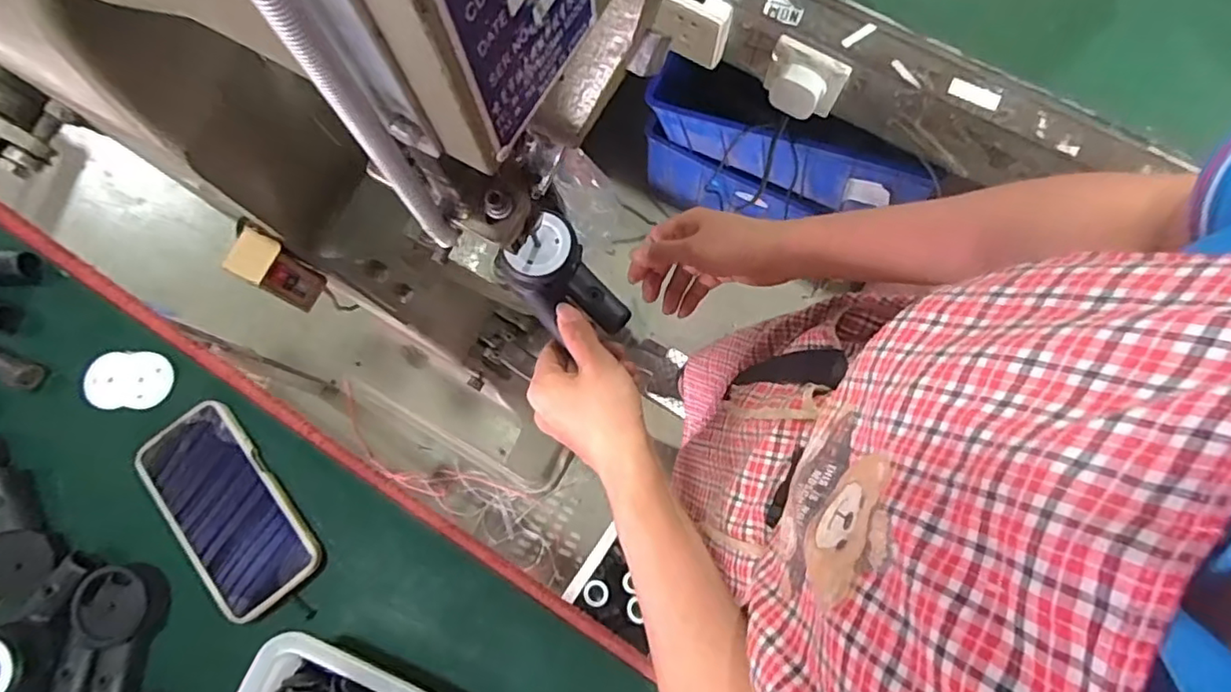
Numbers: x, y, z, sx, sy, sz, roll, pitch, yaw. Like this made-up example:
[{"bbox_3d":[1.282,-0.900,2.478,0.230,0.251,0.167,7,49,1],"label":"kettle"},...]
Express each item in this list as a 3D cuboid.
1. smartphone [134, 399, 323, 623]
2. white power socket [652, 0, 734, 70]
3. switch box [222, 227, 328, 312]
[{"bbox_3d":[-0.309,0.128,0.495,0.083,0.015,0.167,-39,79,-7],"label":"smartphone"},{"bbox_3d":[0.091,-0.372,0.726,0.086,0.088,0.027,27,79,8],"label":"white power socket"},{"bbox_3d":[-0.367,-0.079,0.679,0.051,0.108,0.055,25,79,7],"label":"switch box"}]

